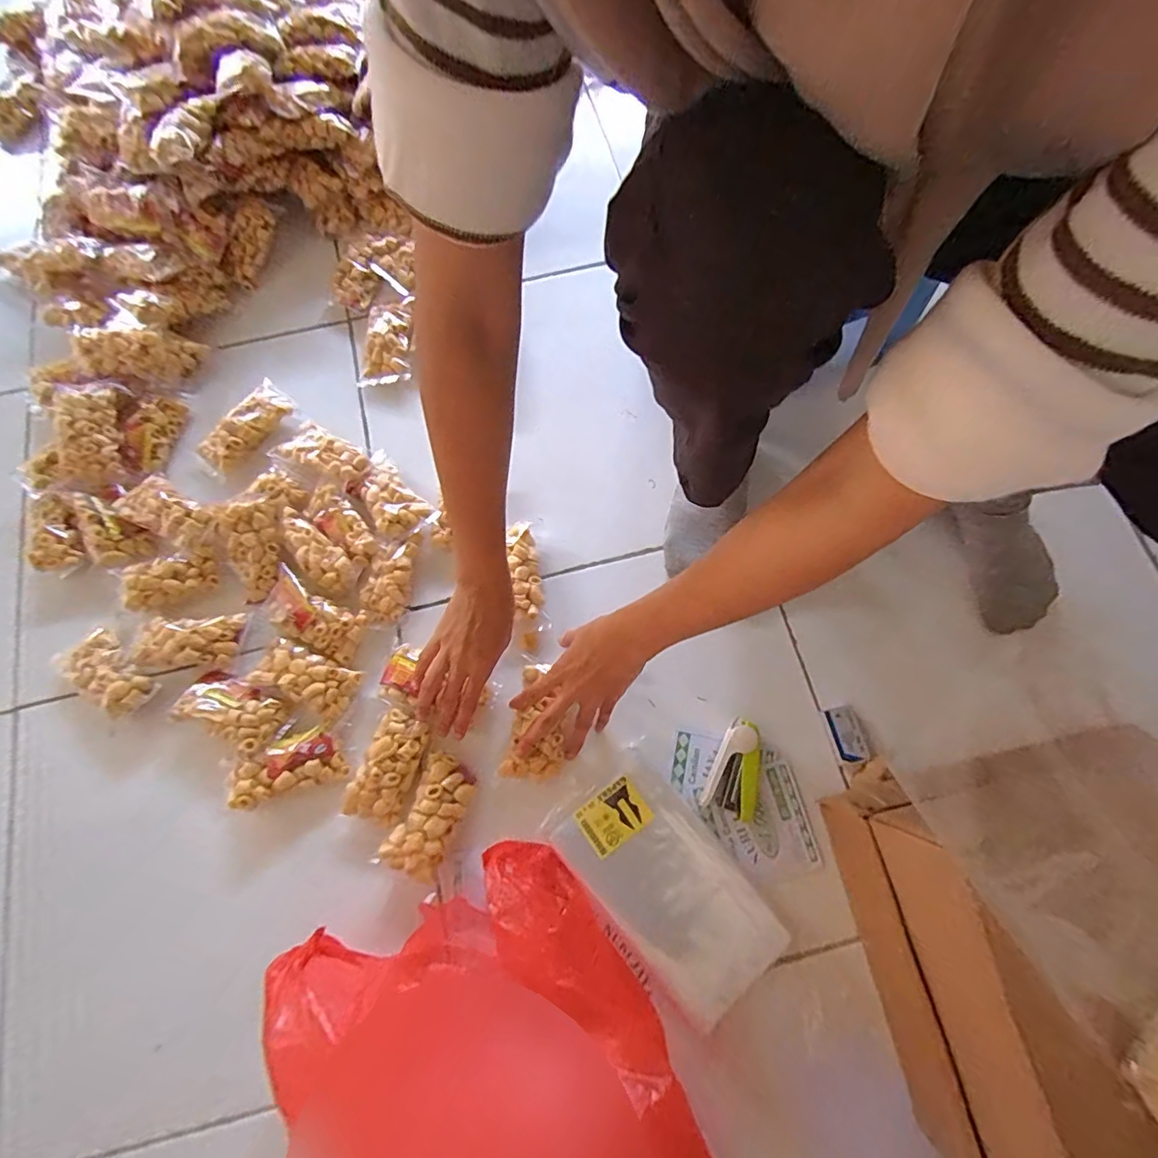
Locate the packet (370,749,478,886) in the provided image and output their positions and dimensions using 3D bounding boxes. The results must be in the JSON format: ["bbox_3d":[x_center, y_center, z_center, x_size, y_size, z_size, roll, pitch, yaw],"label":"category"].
[{"bbox_3d":[-0.139,0.221,0.486,0.054,0.023,0.103,23,77,7],"label":"packet"}]

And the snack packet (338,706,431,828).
[{"bbox_3d":[-0.188,0.183,0.506,0.060,0.019,0.104,22,77,6],"label":"snack packet"}]

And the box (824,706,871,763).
[{"bbox_3d":[0.263,0.152,0.510,0.027,0.014,0.052,-14,76,-3],"label":"box"}]

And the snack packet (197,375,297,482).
[{"bbox_3d":[-0.389,-0.174,0.603,0.051,0.028,0.123,35,79,9],"label":"snack packet"}]

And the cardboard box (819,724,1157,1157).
[{"bbox_3d":[0.375,0.270,0.372,0.264,0.199,0.265,-12,74,-2],"label":"cardboard box"}]

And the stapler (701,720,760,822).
[{"bbox_3d":[0.151,0.180,0.498,0.043,0.028,0.085,20,77,6],"label":"stapler"}]

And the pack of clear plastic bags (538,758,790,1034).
[{"bbox_3d":[0.076,0.277,0.475,0.115,0.018,0.215,-41,79,-9],"label":"pack of clear plastic bags"}]

